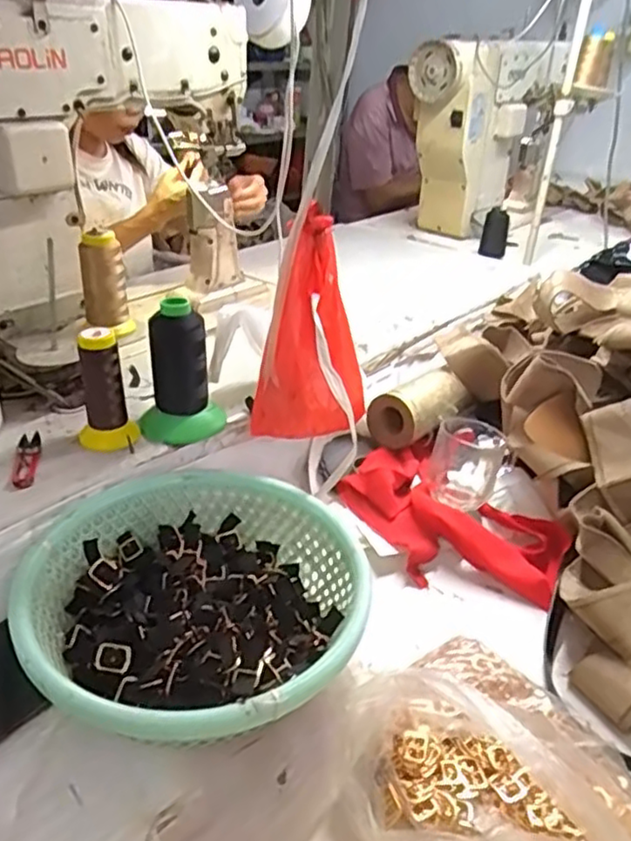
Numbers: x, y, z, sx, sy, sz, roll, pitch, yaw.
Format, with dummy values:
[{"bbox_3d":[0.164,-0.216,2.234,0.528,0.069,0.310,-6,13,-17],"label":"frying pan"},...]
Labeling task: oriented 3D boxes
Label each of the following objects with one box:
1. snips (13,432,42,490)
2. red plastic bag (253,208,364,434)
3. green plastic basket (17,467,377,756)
[{"bbox_3d":[-0.276,0.038,0.646,0.022,0.017,0.106,-7,32,-16],"label":"snips"},{"bbox_3d":[0.000,-0.092,0.664,0.099,0.203,0.093,11,32,13],"label":"red plastic bag"},{"bbox_3d":[-0.093,0.151,0.541,0.249,0.090,0.256,3,31,0],"label":"green plastic basket"}]

